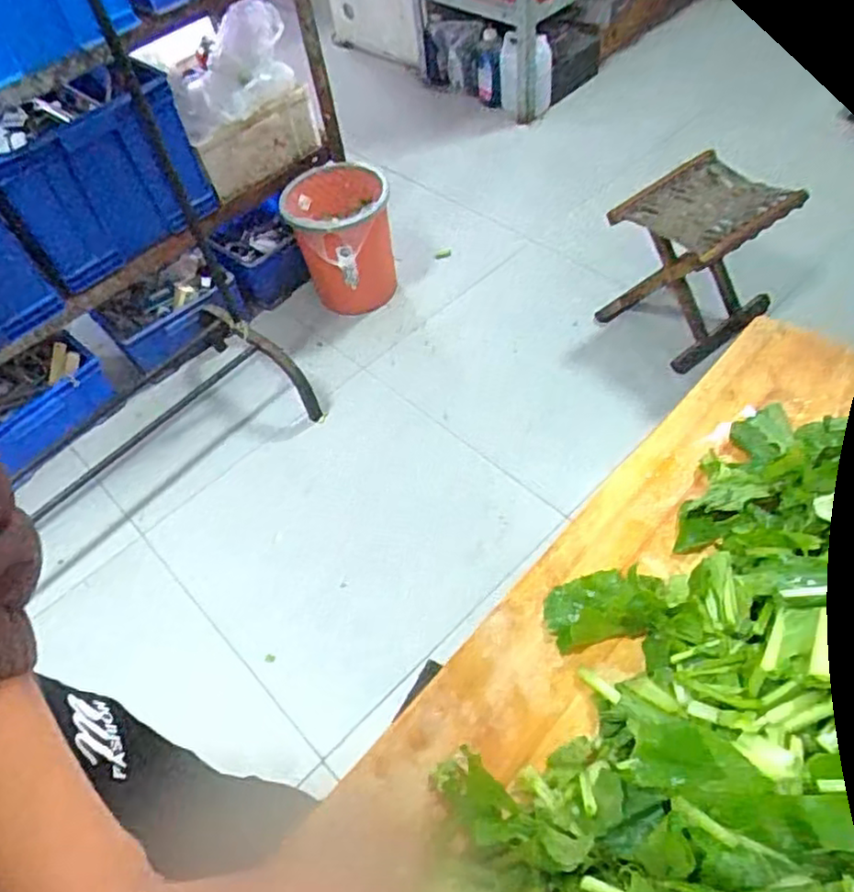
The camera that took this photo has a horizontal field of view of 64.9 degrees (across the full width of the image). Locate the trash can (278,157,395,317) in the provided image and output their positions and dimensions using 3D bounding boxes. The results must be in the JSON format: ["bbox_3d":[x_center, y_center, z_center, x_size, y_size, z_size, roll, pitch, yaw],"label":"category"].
[{"bbox_3d":[-0.207,-0.492,1.615,0.241,0.270,0.249,-4,53,6],"label":"trash can"}]

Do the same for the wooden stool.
[{"bbox_3d":[0.595,-0.425,1.481,0.353,0.280,0.238,-36,57,-18],"label":"wooden stool"}]

